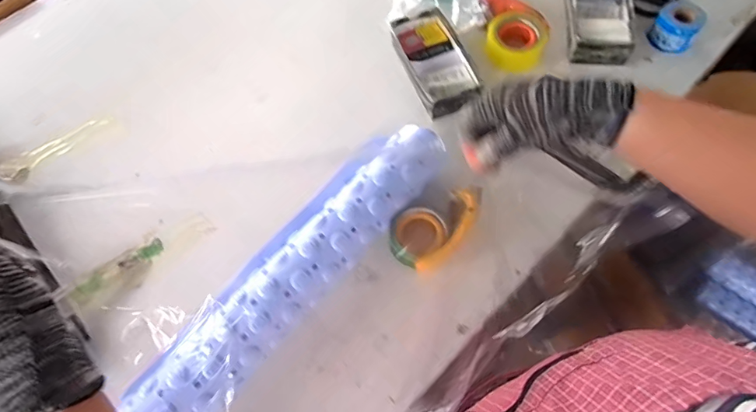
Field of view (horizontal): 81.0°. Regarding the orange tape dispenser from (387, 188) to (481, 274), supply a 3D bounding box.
[{"bbox_3d":[0.096,0.033,0.684,0.161,0.058,0.099,-33,66,-12],"label":"orange tape dispenser"}]

